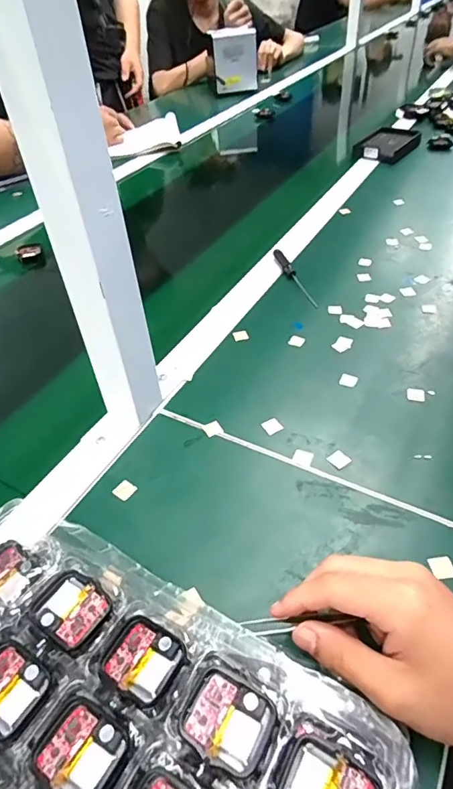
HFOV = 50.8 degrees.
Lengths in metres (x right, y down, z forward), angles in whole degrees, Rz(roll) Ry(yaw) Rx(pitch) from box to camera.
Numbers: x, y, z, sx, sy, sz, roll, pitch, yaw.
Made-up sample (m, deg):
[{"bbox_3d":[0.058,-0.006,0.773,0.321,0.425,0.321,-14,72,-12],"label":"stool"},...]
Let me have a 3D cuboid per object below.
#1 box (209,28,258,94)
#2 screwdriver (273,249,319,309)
[{"bbox_3d":[0.029,-0.940,1.342,0.131,0.152,0.034,6,39,23],"label":"box"},{"bbox_3d":[0.089,-0.156,0.628,0.013,0.008,0.136,-14,44,-10],"label":"screwdriver"}]

